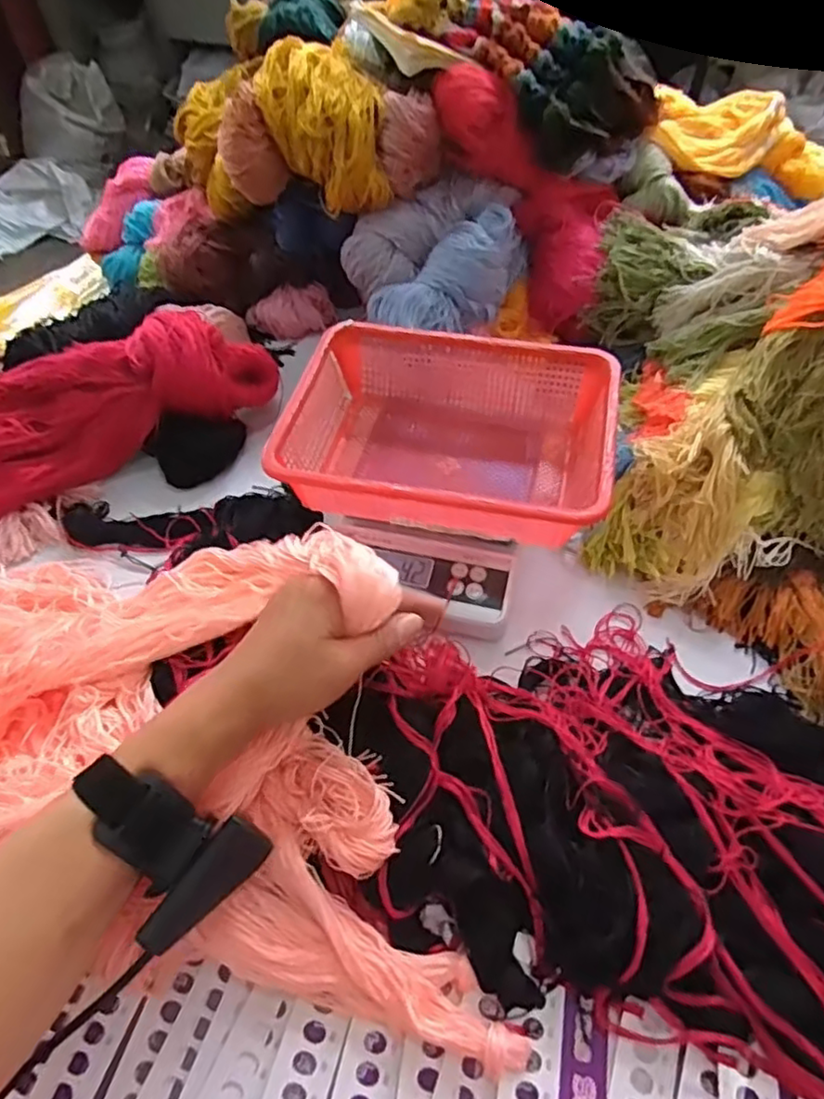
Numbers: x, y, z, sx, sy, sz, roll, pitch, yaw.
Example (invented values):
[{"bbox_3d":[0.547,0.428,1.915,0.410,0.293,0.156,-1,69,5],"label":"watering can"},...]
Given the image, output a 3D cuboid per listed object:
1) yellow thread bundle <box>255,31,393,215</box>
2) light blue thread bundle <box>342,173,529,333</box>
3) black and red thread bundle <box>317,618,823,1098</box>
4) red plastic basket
[{"bbox_3d":[-0.086,-0.401,0.613,0.110,0.098,0.137,-11,52,-6],"label":"yellow thread bundle"},{"bbox_3d":[0.022,-0.286,0.623,0.178,0.067,0.181,1,52,3],"label":"light blue thread bundle"},{"bbox_3d":[0.257,0.194,0.351,0.613,0.049,0.234,19,55,17],"label":"black and red thread bundle"},{"bbox_3d":[0.031,-0.089,0.524,0.247,0.078,0.197,9,53,10],"label":"red plastic basket"}]

